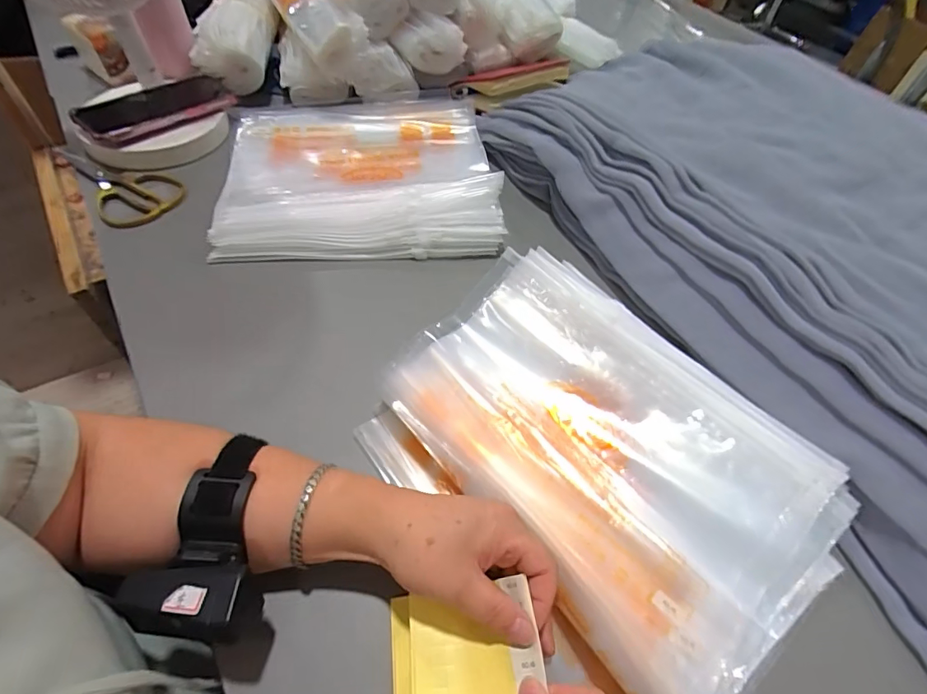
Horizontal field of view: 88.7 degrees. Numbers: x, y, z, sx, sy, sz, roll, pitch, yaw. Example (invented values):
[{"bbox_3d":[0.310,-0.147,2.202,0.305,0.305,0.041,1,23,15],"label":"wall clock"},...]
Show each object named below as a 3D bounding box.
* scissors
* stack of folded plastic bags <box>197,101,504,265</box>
[{"bbox_3d":[-0.404,-0.201,0.552,0.202,0.012,0.088,39,60,21],"label":"scissors"},{"bbox_3d":[-0.122,-0.218,0.563,0.299,0.054,0.291,-3,54,-7],"label":"stack of folded plastic bags"}]

